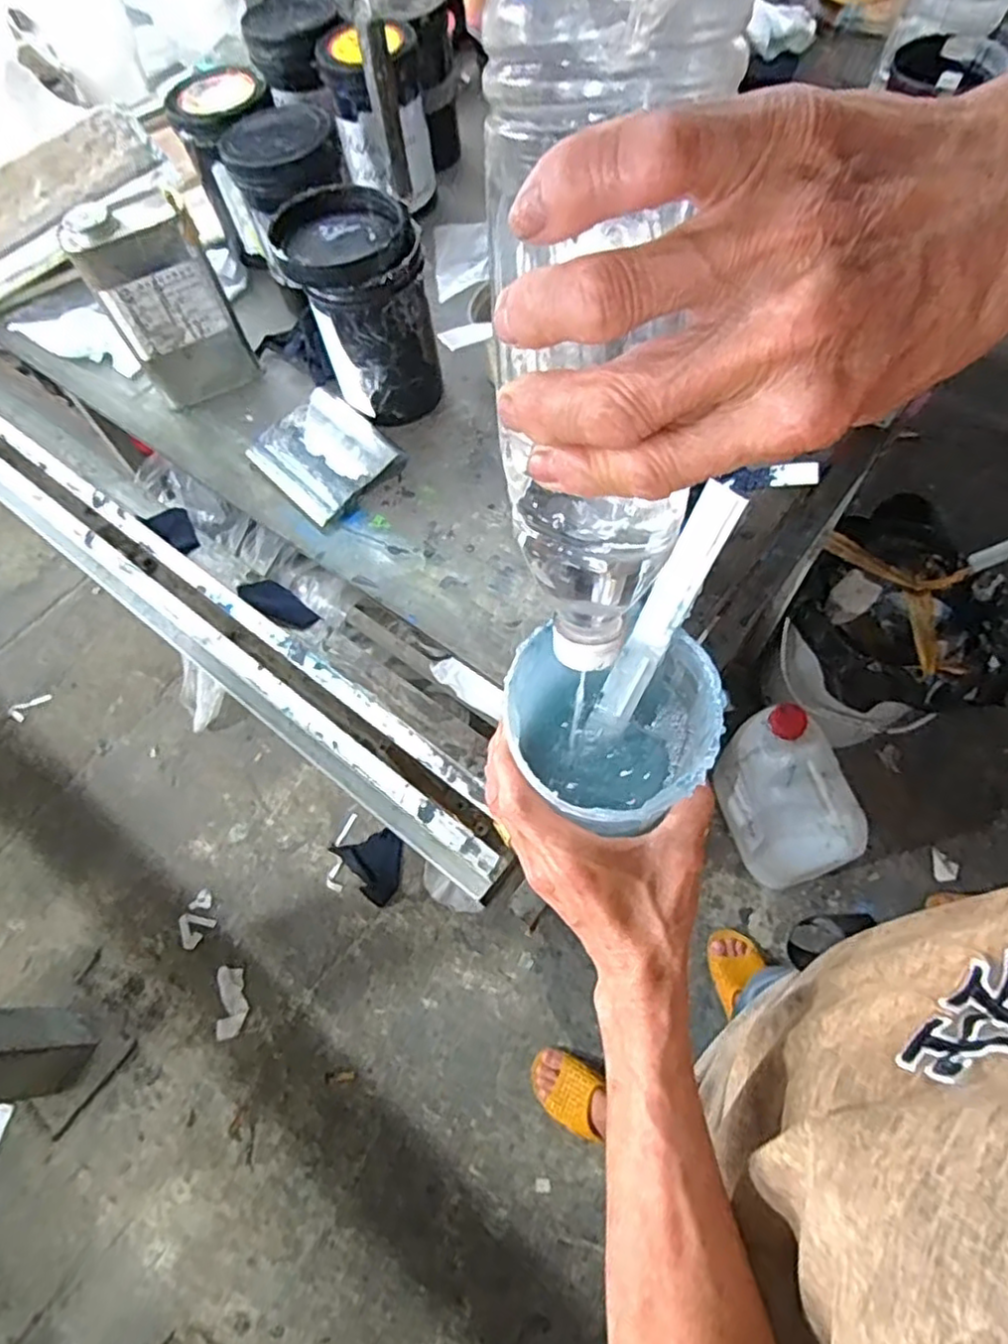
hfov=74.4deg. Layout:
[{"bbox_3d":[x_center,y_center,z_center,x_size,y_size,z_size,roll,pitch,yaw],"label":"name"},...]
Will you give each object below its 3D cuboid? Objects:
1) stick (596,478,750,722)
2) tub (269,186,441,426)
[{"bbox_3d":[0.084,-0.033,0.344,0.021,0.129,0.010,29,27,12],"label":"stick"},{"bbox_3d":[-0.131,-0.325,0.608,0.113,0.166,0.113,-2,64,4],"label":"tub"}]

